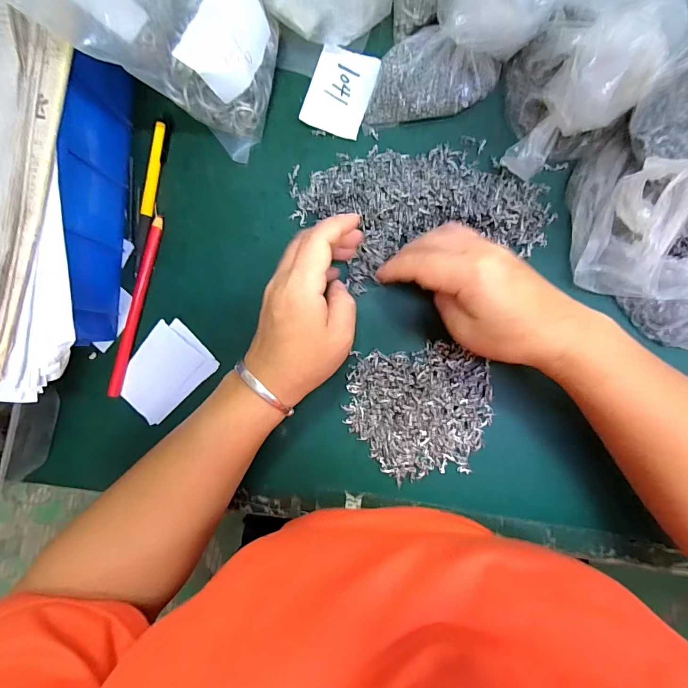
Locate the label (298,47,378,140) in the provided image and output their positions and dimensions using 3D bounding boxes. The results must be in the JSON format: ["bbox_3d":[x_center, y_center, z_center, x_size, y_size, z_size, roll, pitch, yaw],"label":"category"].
[{"bbox_3d":[-0.002,-0.212,0.312,0.050,0.008,0.071,18,91,4],"label":"label"}]

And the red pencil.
[{"bbox_3d":[-0.178,-0.034,0.320,0.010,0.008,0.159,14,90,4],"label":"red pencil"}]

